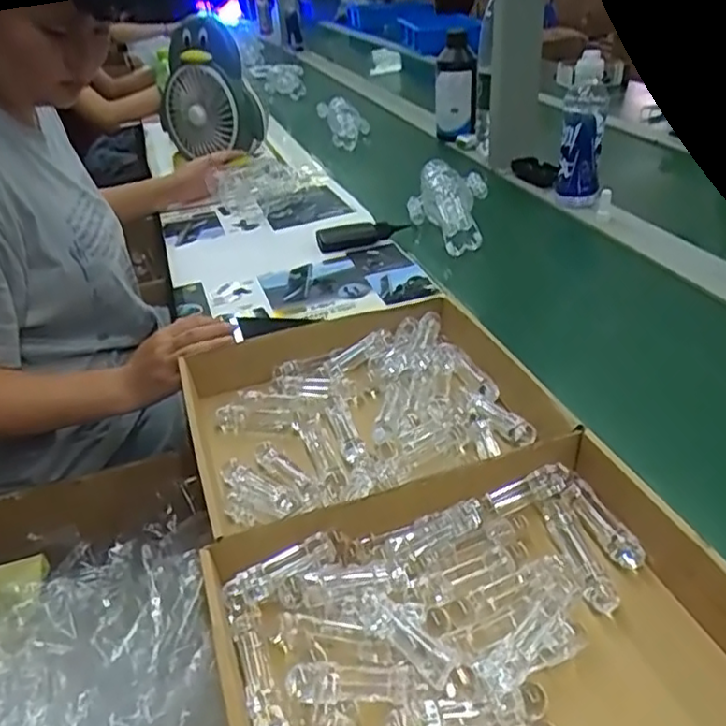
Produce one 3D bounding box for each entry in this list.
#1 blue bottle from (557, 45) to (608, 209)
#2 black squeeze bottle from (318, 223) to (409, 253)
[{"bbox_3d":[0.354,-0.367,1.072,0.073,0.228,0.061,3,35,13],"label":"blue bottle"},{"bbox_3d":[0.001,-0.199,1.022,0.142,0.032,0.028,-10,34,-7],"label":"black squeeze bottle"}]

